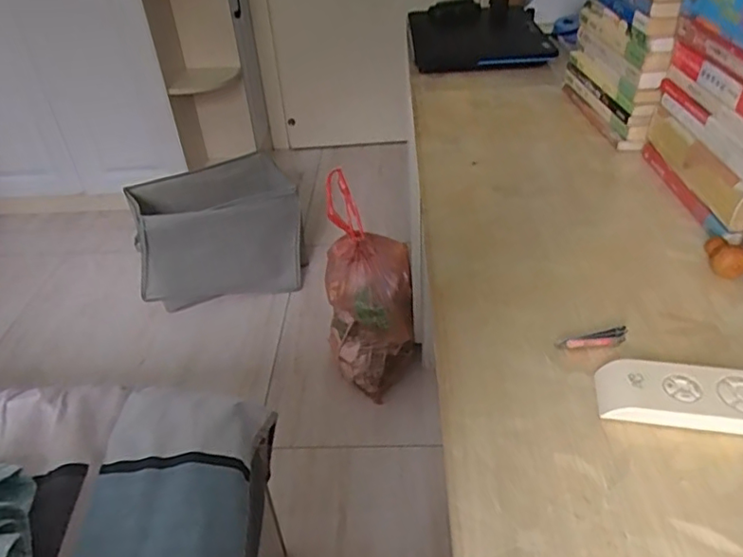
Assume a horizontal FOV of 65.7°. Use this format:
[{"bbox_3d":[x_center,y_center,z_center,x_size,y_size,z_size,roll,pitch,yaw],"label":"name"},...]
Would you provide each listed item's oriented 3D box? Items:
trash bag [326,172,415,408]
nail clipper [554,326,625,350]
[{"bbox_3d":[-0.008,0.021,1.355,0.201,0.535,0.172,-5,14,-1],"label":"trash bag"},{"bbox_3d":[0.177,0.049,0.461,0.054,0.012,0.011,-6,37,-2],"label":"nail clipper"}]

